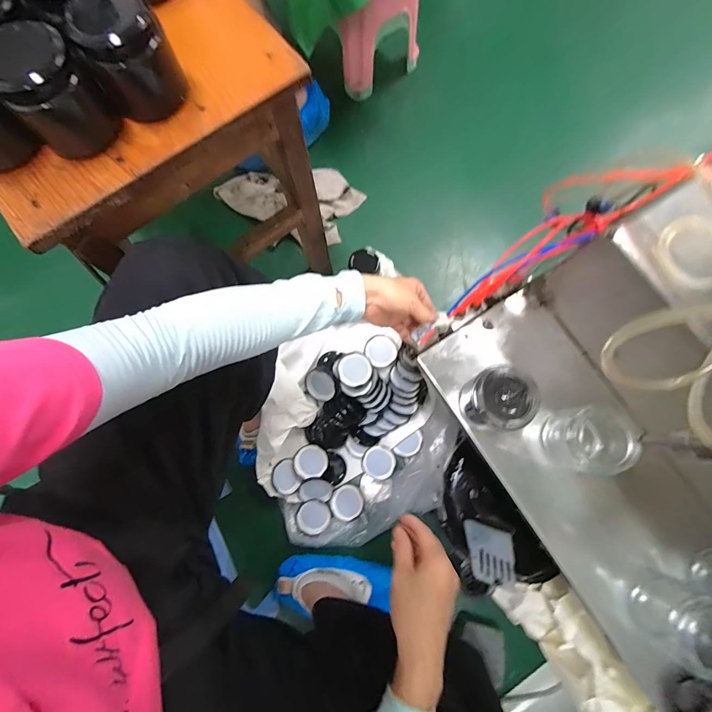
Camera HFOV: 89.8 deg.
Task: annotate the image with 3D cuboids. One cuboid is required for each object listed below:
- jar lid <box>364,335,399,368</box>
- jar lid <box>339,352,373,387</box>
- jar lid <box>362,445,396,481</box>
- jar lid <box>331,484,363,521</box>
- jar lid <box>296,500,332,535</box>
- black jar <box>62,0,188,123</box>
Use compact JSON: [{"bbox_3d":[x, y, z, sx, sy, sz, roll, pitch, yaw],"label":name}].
[{"bbox_3d":[0.050,-0.010,0.702,0.061,0.006,0.061,0,84,-5],"label":"jar lid"},{"bbox_3d":[-0.002,0.027,0.676,0.061,0.020,0.062,0,78,1],"label":"jar lid"},{"bbox_3d":[0.044,0.207,0.693,0.063,0.009,0.062,0,78,1],"label":"jar lid"},{"bbox_3d":[-0.017,0.279,0.678,0.061,0.004,0.061,-3,64,5],"label":"jar lid"},{"bbox_3d":[-0.080,0.307,0.679,0.063,0.005,0.058,0,78,1],"label":"jar lid"},{"bbox_3d":[-0.189,-0.255,0.299,0.063,0.072,0.067,0,78,1],"label":"black jar"}]

